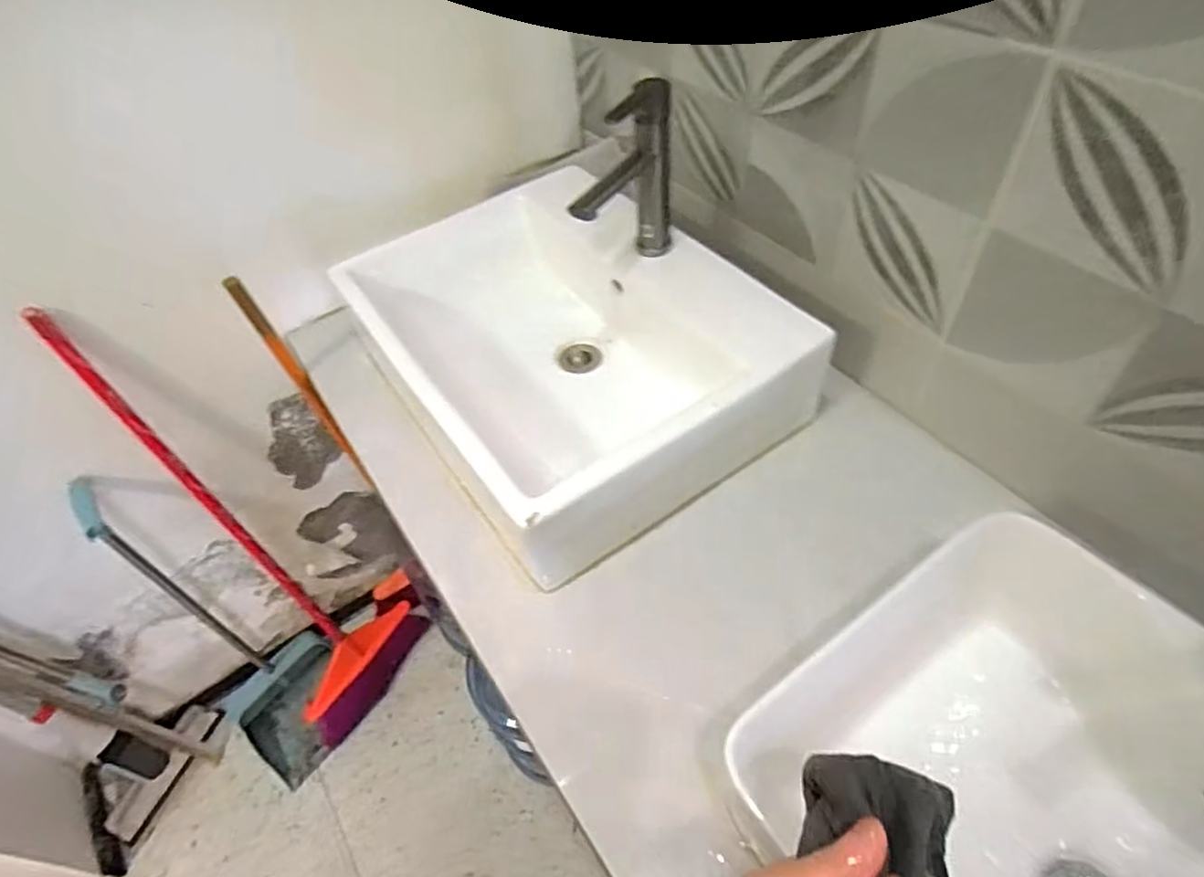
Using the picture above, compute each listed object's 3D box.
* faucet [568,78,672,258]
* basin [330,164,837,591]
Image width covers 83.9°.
[{"bbox_3d":[0.026,-0.262,0.766,0.041,0.228,0.179,26,57,25],"label":"faucet"},{"bbox_3d":[-0.054,-0.124,0.871,0.397,0.158,0.518,-30,53,-18],"label":"basin"}]

